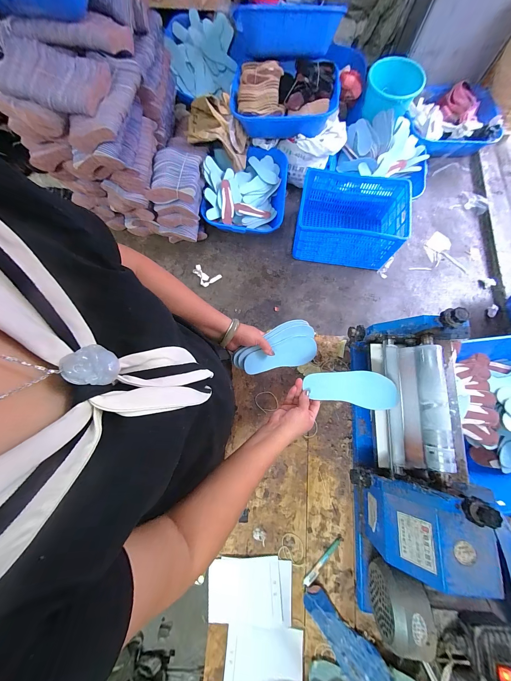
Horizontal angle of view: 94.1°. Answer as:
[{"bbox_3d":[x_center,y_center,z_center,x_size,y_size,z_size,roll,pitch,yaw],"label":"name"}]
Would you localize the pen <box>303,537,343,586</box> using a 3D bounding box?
[{"bbox_3d":[0.172,0.557,0.604,0.138,0.014,0.018,-42,79,-9],"label":"pen"}]

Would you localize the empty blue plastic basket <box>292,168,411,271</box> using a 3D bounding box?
[{"bbox_3d":[0.578,-0.722,1.463,0.625,0.281,0.430,10,77,3],"label":"empty blue plastic basket"}]

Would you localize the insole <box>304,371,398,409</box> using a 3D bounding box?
[{"bbox_3d":[0.218,0.108,0.536,0.221,0.006,0.077,7,76,-8],"label":"insole"}]

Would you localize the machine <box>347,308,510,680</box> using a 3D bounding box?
[{"bbox_3d":[0.350,0.280,0.528,0.239,0.219,0.633,3,76,2],"label":"machine"}]

